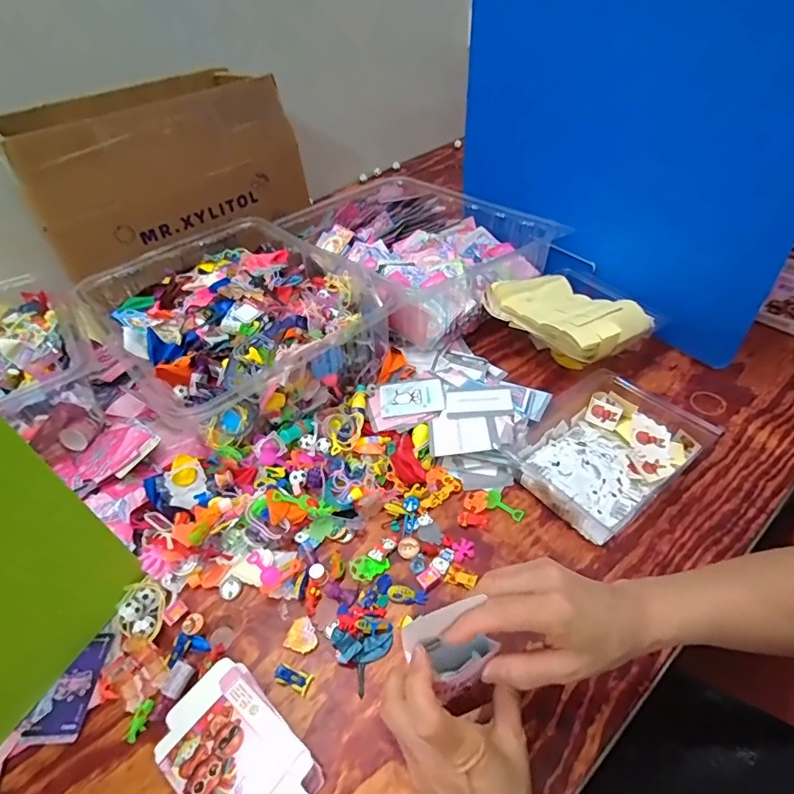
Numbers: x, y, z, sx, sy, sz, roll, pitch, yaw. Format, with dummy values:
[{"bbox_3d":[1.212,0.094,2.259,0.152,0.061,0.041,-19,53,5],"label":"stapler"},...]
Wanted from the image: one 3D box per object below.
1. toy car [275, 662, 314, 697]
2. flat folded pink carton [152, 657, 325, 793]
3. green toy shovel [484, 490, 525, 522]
[{"bbox_3d":[-0.099,0.265,0.452,0.037,0.008,0.018,12,49,17],"label":"toy car"},{"bbox_3d":[-0.132,0.305,0.401,0.153,0.026,0.088,31,56,31],"label":"flat folded pink carton"},{"bbox_3d":[0.127,0.128,0.563,0.047,0.004,0.024,24,53,26],"label":"green toy shovel"}]

